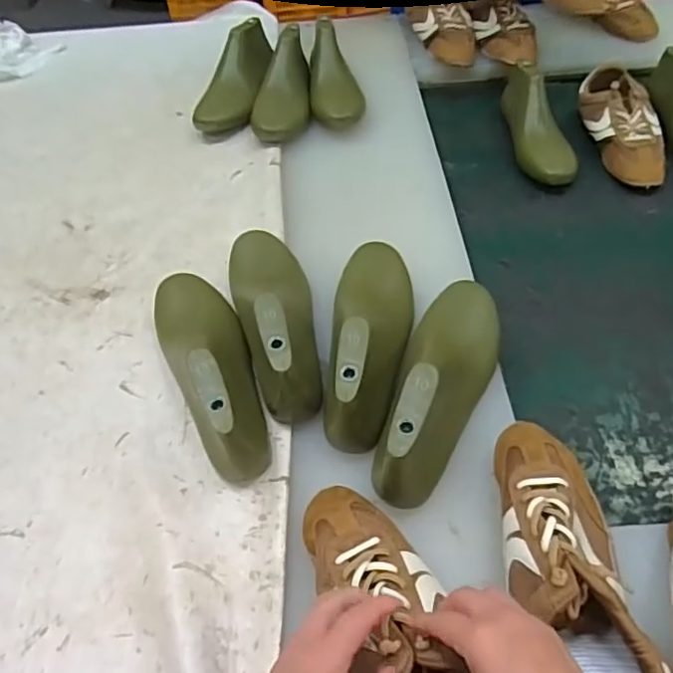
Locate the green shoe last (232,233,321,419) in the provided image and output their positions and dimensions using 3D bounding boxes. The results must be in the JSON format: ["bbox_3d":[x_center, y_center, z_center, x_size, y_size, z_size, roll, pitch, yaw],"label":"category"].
[{"bbox_3d":[-0.068,-0.037,0.646,0.087,0.089,0.263,-10,50,-4],"label":"green shoe last"}]

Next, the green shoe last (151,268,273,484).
[{"bbox_3d":[-0.130,0.015,0.620,0.082,0.095,0.273,-22,52,-13],"label":"green shoe last"}]

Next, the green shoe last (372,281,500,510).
[{"bbox_3d":[0.103,0.030,0.579,0.087,0.087,0.269,13,52,15],"label":"green shoe last"}]

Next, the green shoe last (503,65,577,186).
[{"bbox_3d":[0.314,-0.333,0.947,0.078,0.089,0.241,-7,61,-1],"label":"green shoe last"}]

